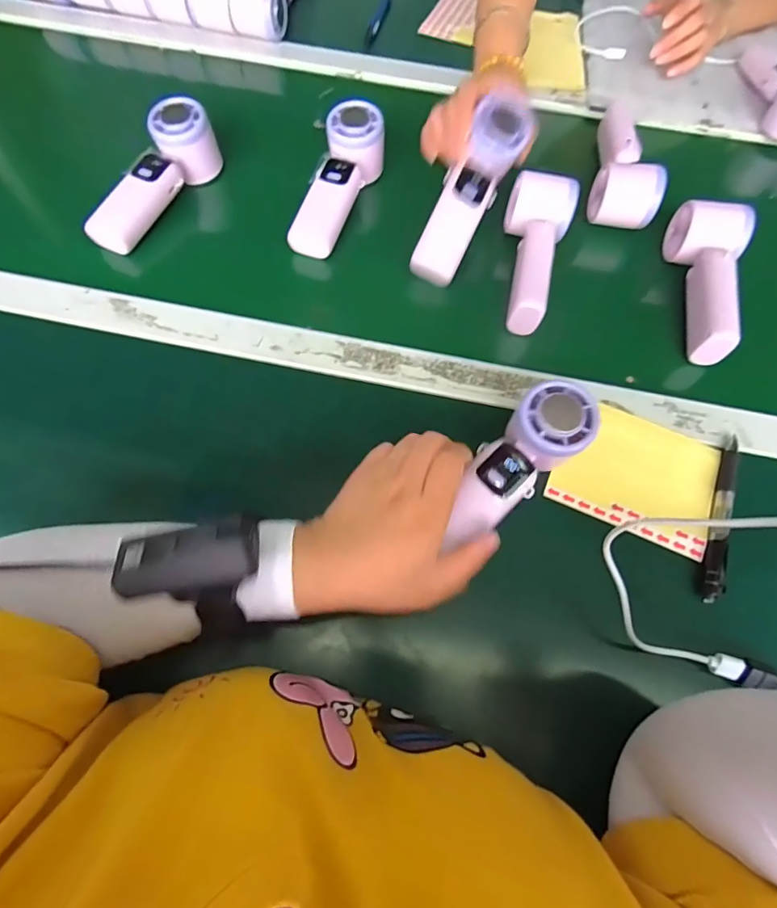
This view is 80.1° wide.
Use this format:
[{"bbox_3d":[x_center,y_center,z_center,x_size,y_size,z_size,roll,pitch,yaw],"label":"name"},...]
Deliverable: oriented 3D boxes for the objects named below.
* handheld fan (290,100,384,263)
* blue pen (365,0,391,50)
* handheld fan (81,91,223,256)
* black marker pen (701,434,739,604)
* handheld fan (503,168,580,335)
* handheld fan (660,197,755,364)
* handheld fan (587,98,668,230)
[{"bbox_3d":[-0.049,-0.272,0.462,0.054,0.056,0.165,14,67,4],"label":"handheld fan"},{"bbox_3d":[-0.014,-0.597,0.636,0.016,0.008,0.122,13,66,4],"label":"blue pen"},{"bbox_3d":[-0.234,-0.272,0.452,0.048,0.057,0.163,29,68,10],"label":"handheld fan"},{"bbox_3d":[0.253,0.046,0.349,0.013,0.012,0.139,24,68,8],"label":"black marker pen"},{"bbox_3d":[0.132,-0.189,0.426,0.060,0.042,0.158,15,67,5],"label":"handheld fan"},{"bbox_3d":[0.288,-0.164,0.426,0.060,0.047,0.162,19,67,6],"label":"handheld fan"},{"bbox_3d":[0.253,-0.310,0.491,0.060,0.055,0.161,14,67,4],"label":"handheld fan"}]

